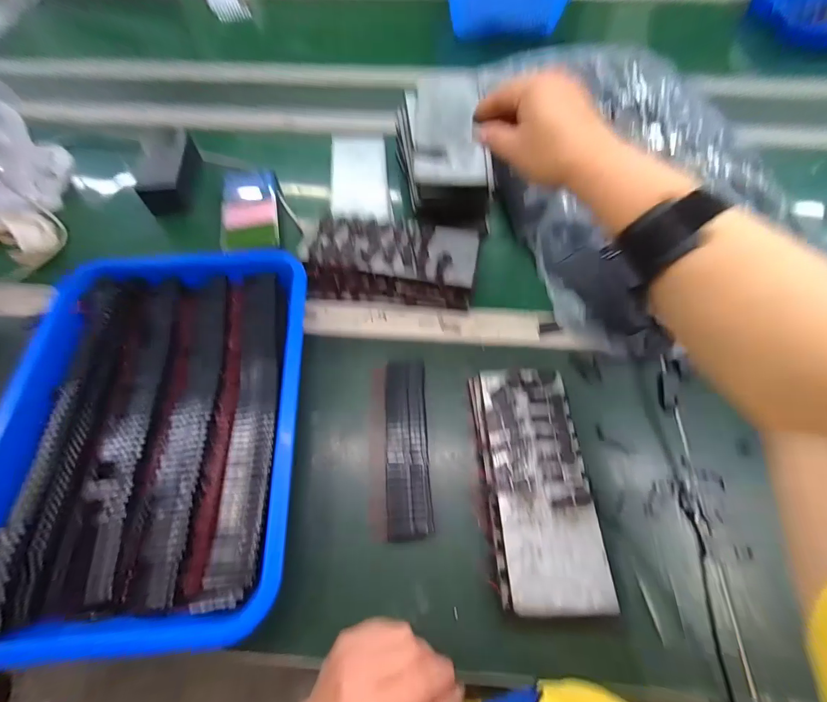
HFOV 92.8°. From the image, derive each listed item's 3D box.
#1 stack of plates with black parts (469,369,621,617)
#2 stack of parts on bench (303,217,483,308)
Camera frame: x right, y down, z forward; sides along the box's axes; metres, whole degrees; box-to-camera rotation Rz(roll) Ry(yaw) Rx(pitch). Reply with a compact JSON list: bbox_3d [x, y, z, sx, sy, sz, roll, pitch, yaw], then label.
[{"bbox_3d":[0.109,0.114,0.351,0.094,0.031,0.199,-2,61,0],"label":"stack of plates with black parts"},{"bbox_3d":[-0.024,-0.104,0.457,0.193,0.041,0.094,5,61,4],"label":"stack of parts on bench"}]

